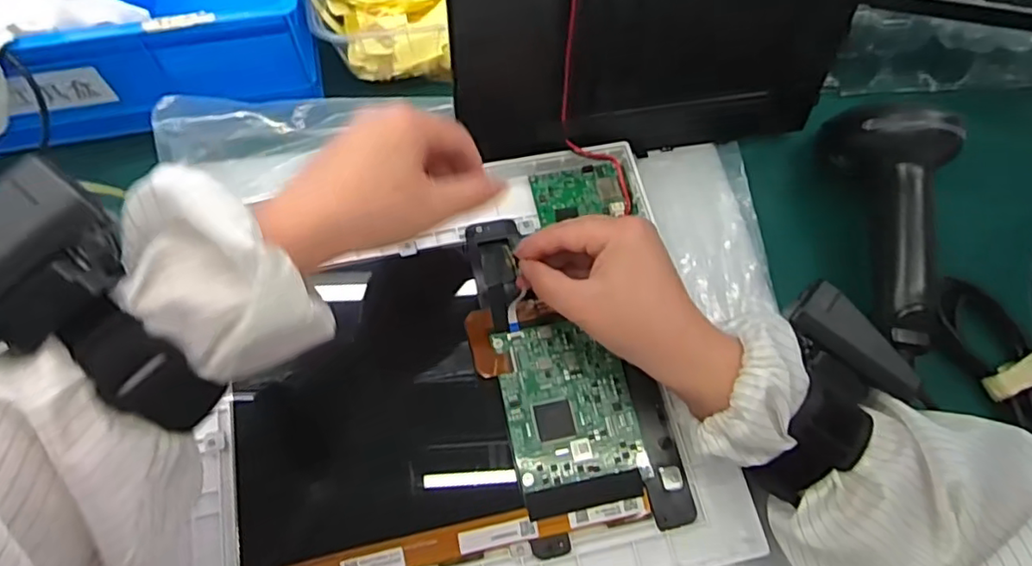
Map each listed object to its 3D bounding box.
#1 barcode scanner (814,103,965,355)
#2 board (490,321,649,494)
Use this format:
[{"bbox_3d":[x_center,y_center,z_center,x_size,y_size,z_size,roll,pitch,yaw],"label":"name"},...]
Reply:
[{"bbox_3d":[0.240,-0.041,0.376,0.062,0.065,0.163,-1,67,-4],"label":"barcode scanner"},{"bbox_3d":[0.029,0.065,0.339,0.068,0.006,0.087,-10,68,-7],"label":"board"}]

